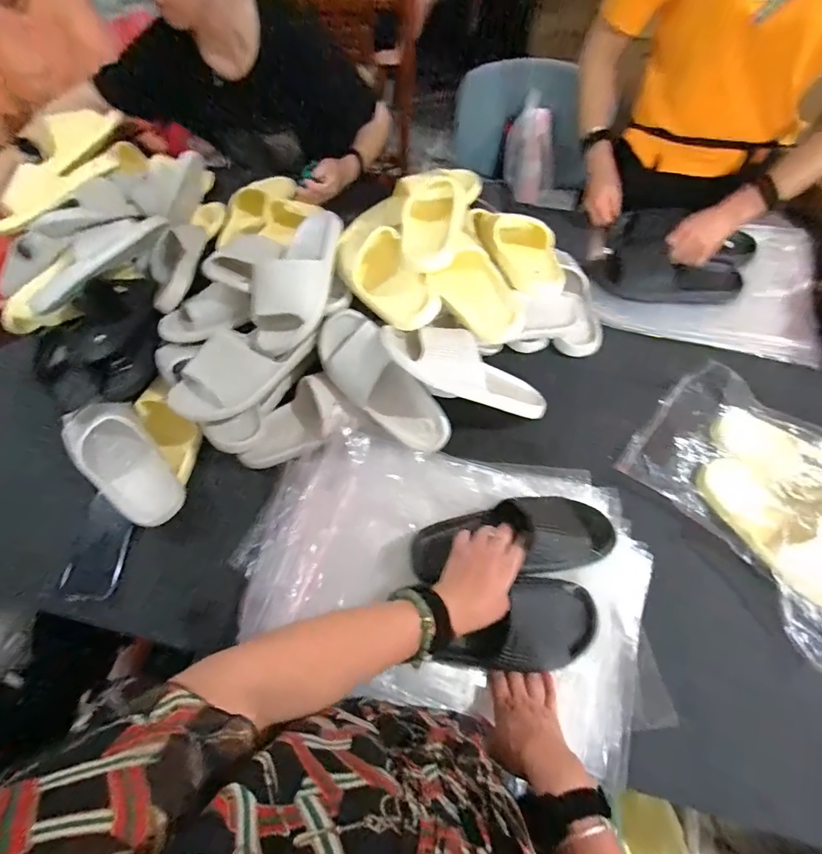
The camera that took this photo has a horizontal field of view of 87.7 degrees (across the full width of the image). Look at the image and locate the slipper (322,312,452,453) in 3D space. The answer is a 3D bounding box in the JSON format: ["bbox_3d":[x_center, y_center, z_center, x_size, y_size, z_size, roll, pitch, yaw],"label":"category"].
[{"bbox_3d":[-0.041,-0.068,0.669,0.103,0.066,0.268,-44,92,-16],"label":"slipper"}]

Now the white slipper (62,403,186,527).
[{"bbox_3d":[-0.444,0.058,0.669,0.104,0.078,0.225,-39,69,-15],"label":"white slipper"}]

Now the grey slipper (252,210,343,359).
[{"bbox_3d":[-0.185,-0.236,0.694,0.114,0.071,0.251,5,65,5],"label":"grey slipper"}]

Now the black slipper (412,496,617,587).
[{"bbox_3d":[0.131,0.139,0.552,0.256,0.052,0.098,-6,64,3],"label":"black slipper"}]

